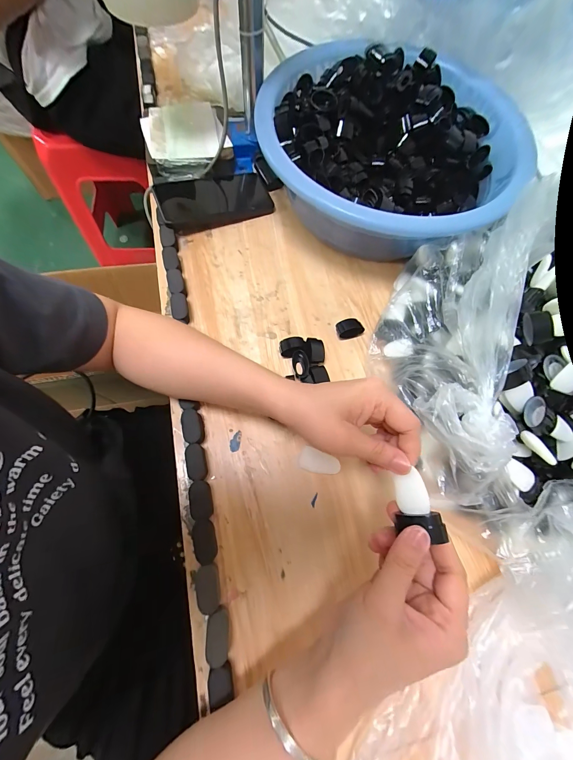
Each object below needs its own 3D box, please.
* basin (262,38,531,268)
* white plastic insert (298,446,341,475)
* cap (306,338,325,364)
[{"bbox_3d":[0.134,-0.318,0.405,0.323,0.104,0.334,0,69,0],"label":"basin"},{"bbox_3d":[0.036,0.091,0.320,0.044,0.004,0.024,19,71,3],"label":"white plastic insert"},{"bbox_3d":[0.036,-0.035,0.364,0.023,0.014,0.032,-2,71,-4],"label":"cap"}]

